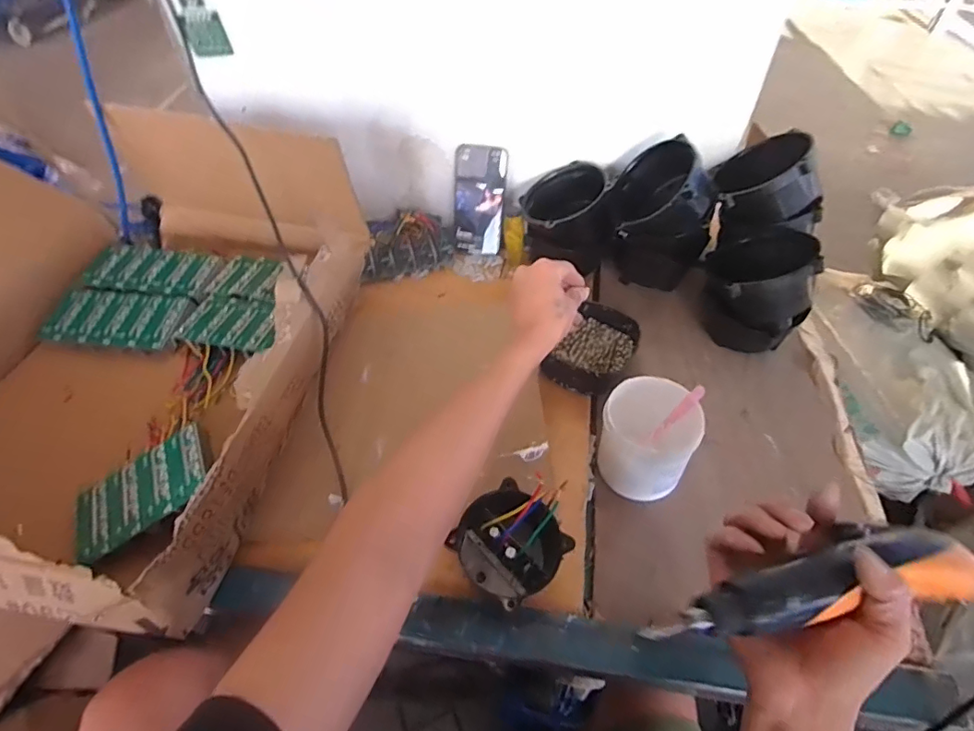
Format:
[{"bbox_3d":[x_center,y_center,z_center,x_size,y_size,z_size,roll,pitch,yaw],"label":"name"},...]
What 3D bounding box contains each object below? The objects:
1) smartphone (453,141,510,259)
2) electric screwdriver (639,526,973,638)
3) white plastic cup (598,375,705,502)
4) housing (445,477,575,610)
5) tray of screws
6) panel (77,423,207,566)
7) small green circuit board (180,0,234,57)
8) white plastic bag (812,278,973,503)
[{"bbox_3d":[-0.012,-0.257,0.808,0.078,0.161,0.014,9,29,8],"label":"smartphone"},{"bbox_3d":[0.217,0.141,0.333,0.244,0.040,0.053,-4,49,-16],"label":"electric screwdriver"},{"bbox_3d":[0.172,0.079,0.553,0.094,0.102,0.092,0,49,0],"label":"white plastic cup"},{"bbox_3d":[0.029,0.161,0.492,0.060,0.123,0.099,-6,54,-51],"label":"housing"},{"bbox_3d":[0.141,-0.017,0.668,0.090,0.047,0.132,26,54,21],"label":"tray of screws"},{"bbox_3d":[-0.318,0.116,0.471,0.126,0.006,0.079,-33,55,-3],"label":"panel"},{"bbox_3d":[-0.392,-0.470,0.713,0.052,0.071,0.008,0,49,1],"label":"small green circuit board"},{"bbox_3d":[1.023,0.024,1.280,0.342,0.147,0.632,8,50,7],"label":"white plastic bag"}]

